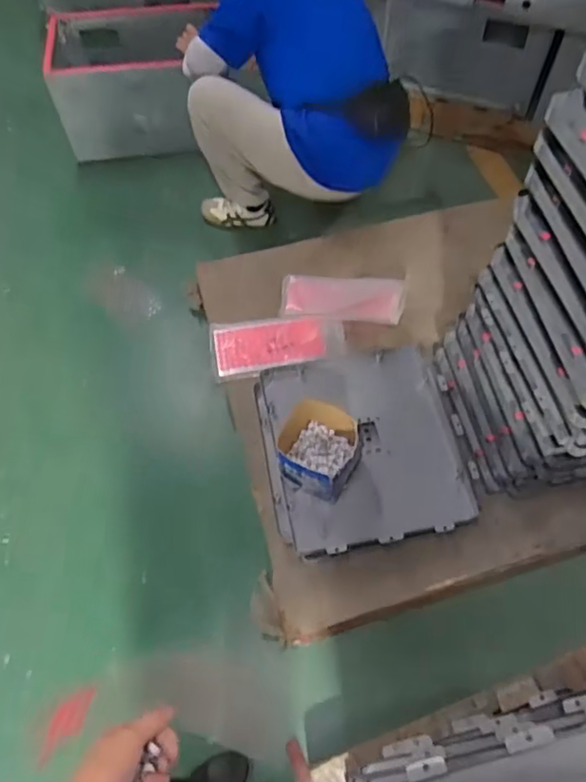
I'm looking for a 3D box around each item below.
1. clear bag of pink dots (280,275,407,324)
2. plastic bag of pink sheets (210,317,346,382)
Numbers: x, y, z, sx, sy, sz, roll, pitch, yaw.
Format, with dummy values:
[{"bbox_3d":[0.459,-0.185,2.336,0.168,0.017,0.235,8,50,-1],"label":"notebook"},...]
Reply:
[{"bbox_3d":[0.130,-0.244,1.556,0.312,0.028,0.146,2,61,2],"label":"clear bag of pink dots"},{"bbox_3d":[-0.038,-0.115,1.504,0.334,0.045,0.157,-4,61,-1],"label":"plastic bag of pink sheets"}]

